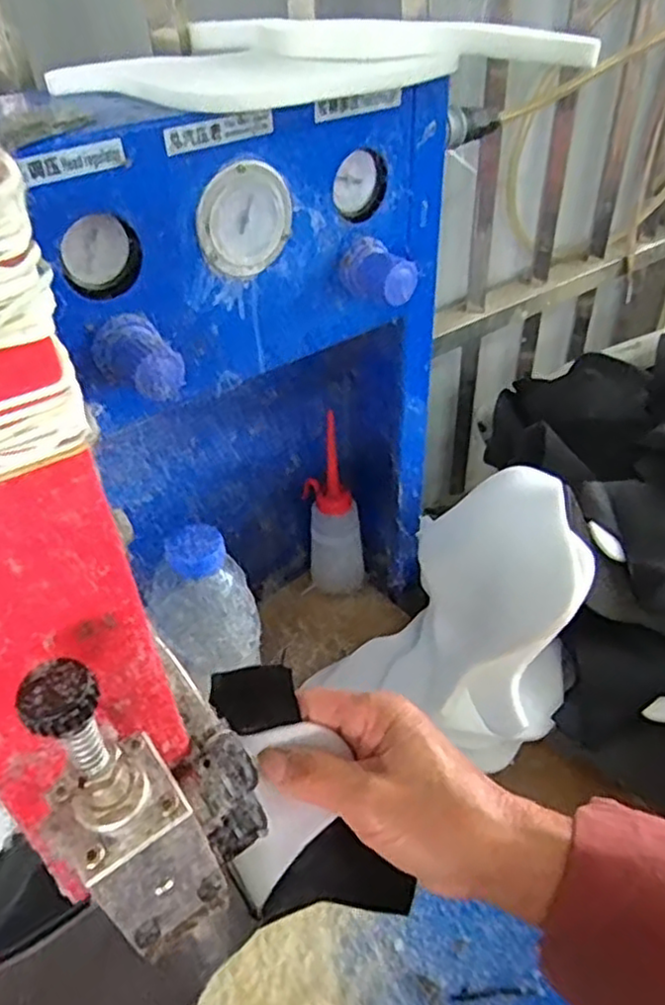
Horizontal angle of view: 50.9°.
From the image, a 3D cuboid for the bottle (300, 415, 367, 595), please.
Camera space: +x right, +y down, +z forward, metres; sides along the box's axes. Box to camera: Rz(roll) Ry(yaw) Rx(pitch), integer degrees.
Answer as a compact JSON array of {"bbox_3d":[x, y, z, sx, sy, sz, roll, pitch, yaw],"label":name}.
[{"bbox_3d":[0.005,0.012,0.644,0.055,0.174,0.042,-5,42,-3],"label":"bottle"}]

